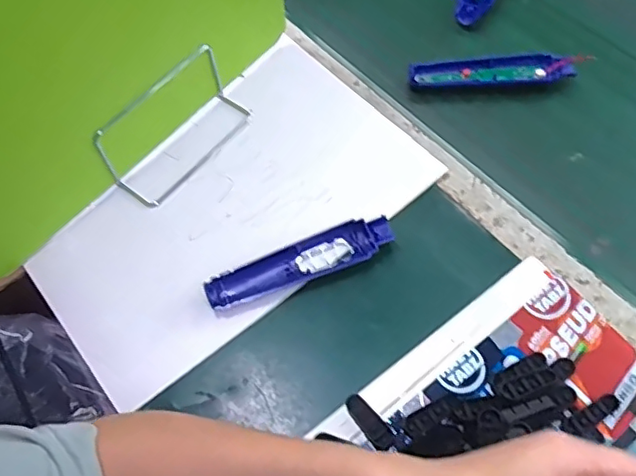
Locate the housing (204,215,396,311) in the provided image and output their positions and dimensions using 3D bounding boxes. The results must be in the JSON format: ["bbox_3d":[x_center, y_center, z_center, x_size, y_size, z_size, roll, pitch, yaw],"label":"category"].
[{"bbox_3d":[-0.015,0.023,0.519,0.169,0.022,0.034,-19,63,-8],"label":"housing"}]

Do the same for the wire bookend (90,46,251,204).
[{"bbox_3d":[-0.136,-0.112,0.564,0.060,0.083,0.155,38,70,19],"label":"wire bookend"}]

